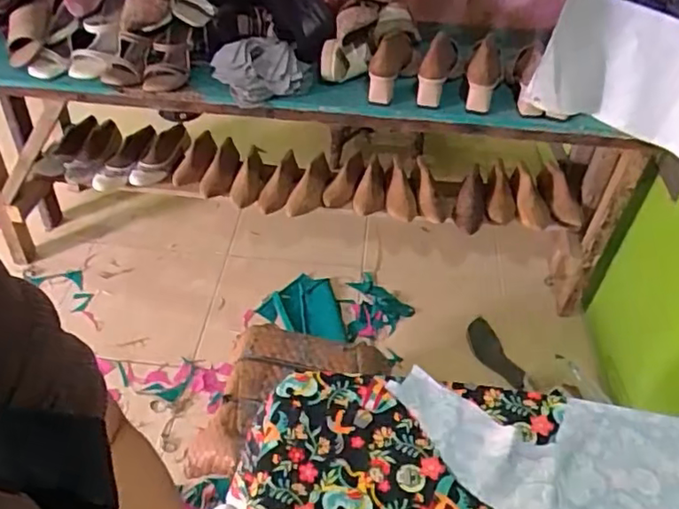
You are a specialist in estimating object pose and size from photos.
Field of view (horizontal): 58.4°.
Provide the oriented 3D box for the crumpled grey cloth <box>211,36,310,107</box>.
[{"bbox_3d":[-0.162,-0.385,1.269,0.194,0.065,0.155,-13,47,-15],"label":"crumpled grey cloth"}]

